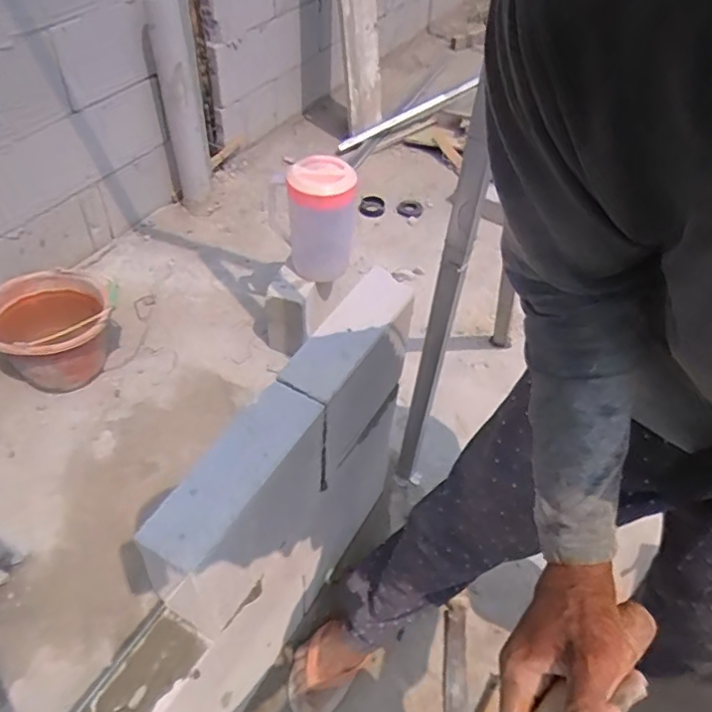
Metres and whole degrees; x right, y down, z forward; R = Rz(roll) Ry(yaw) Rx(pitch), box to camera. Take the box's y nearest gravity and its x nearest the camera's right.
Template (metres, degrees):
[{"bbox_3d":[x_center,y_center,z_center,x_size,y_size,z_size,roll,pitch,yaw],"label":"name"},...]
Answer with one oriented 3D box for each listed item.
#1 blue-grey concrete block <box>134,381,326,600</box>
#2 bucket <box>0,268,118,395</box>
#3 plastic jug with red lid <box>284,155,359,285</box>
[{"bbox_3d":[-0.131,0.179,0.698,0.080,0.194,0.233,25,51,18],"label":"blue-grey concrete block"},{"bbox_3d":[-0.717,-0.047,1.433,0.294,0.218,0.275,-26,54,-25],"label":"bucket"},{"bbox_3d":[-0.080,-0.322,1.413,0.164,0.283,0.166,2,47,-2],"label":"plastic jug with red lid"}]

